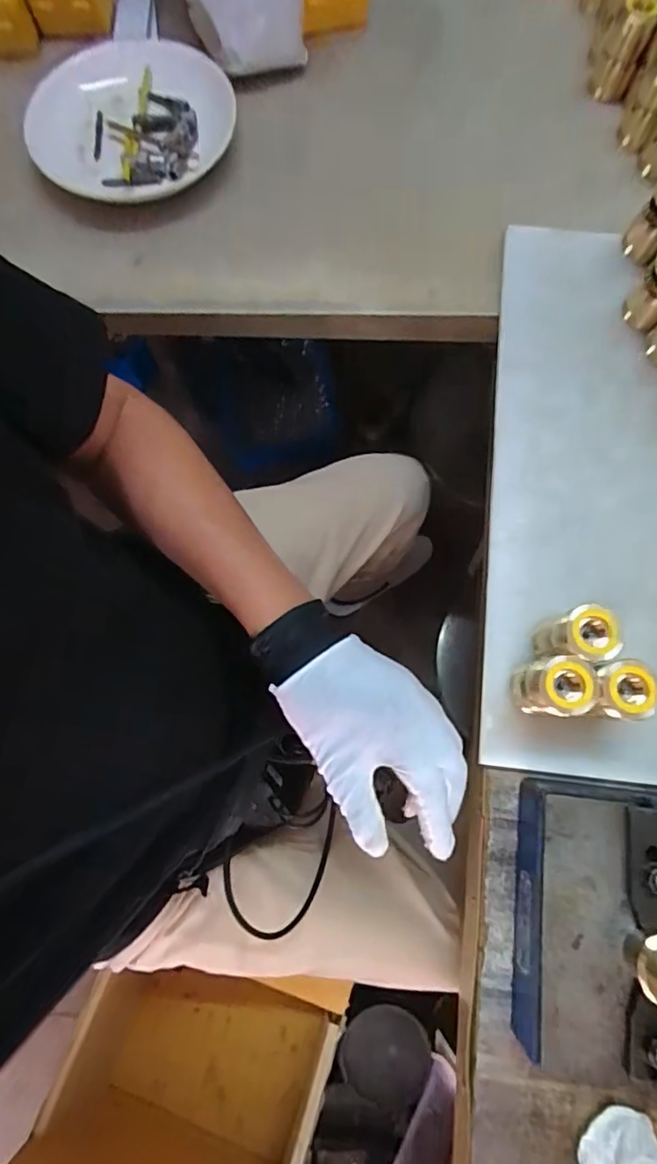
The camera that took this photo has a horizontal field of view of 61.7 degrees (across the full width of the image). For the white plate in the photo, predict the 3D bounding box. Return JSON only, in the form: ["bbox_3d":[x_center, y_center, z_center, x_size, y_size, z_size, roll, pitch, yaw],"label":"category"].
[{"bbox_3d":[-0.202,-0.470,0.558,0.197,0.025,0.197,0,76,1],"label":"white plate"}]

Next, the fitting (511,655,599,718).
[{"bbox_3d":[0.164,0.078,0.406,0.034,0.087,0.040,-1,76,0],"label":"fitting"}]

